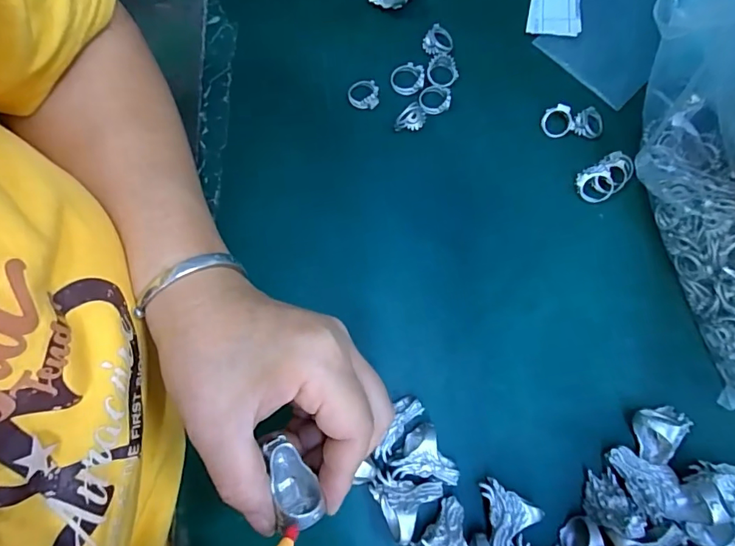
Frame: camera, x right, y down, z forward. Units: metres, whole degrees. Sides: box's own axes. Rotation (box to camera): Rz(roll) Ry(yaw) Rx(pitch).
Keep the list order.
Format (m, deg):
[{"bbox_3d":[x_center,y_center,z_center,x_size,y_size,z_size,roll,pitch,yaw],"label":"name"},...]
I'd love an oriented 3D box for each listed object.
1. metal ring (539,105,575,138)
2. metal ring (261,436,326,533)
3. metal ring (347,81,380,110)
[{"bbox_3d":[0.132,-0.105,0.322,0.020,0.011,0.021,0,77,-1],"label":"metal ring"},{"bbox_3d":[-0.032,0.088,0.198,0.019,0.027,0.036,-18,78,-5],"label":"metal ring"},{"bbox_3d":[-0.003,-0.126,0.327,0.021,0.009,0.021,0,77,-1],"label":"metal ring"}]

